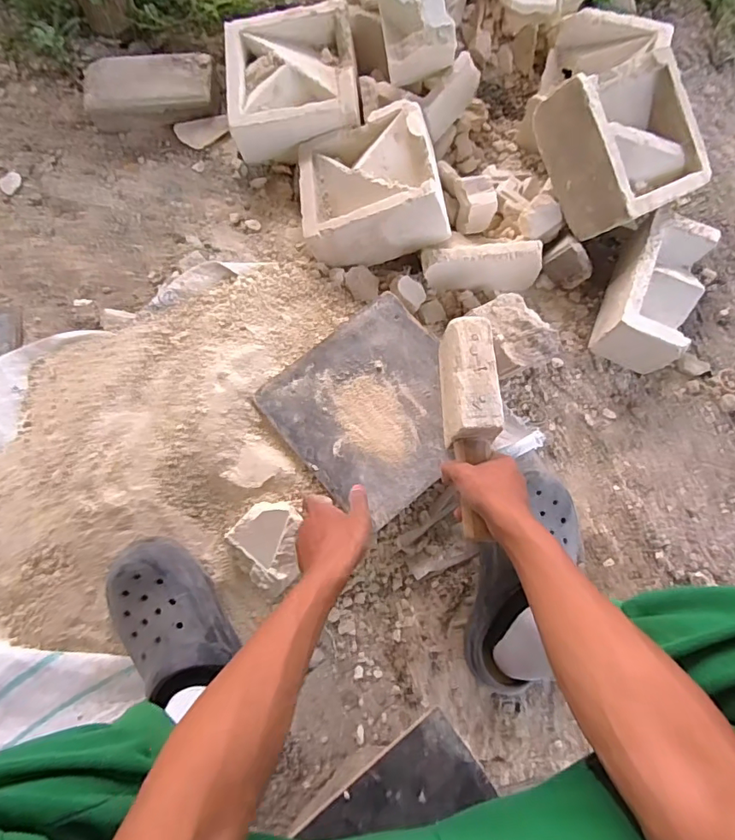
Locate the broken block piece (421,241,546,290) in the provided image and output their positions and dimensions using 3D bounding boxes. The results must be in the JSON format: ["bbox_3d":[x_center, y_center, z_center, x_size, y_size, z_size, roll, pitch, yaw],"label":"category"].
[{"bbox_3d":[0.167,-0.225,0.745,0.174,0.080,0.042,2,73,0],"label":"broken block piece"}]

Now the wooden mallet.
[{"bbox_3d":[0.118,0.009,0.587,0.055,0.097,0.248,-1,82,-1],"label":"wooden mallet"}]

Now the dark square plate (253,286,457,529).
[{"bbox_3d":[0.015,-0.017,0.663,0.237,0.015,0.241,-38,79,-12],"label":"dark square plate"}]

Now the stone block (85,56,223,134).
[{"bbox_3d":[-0.363,-0.549,0.841,0.214,0.081,0.101,-1,73,-1],"label":"stone block"}]

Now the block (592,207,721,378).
[{"bbox_3d":[0.419,-0.185,0.729,0.104,0.097,0.195,25,74,7],"label":"block"}]

